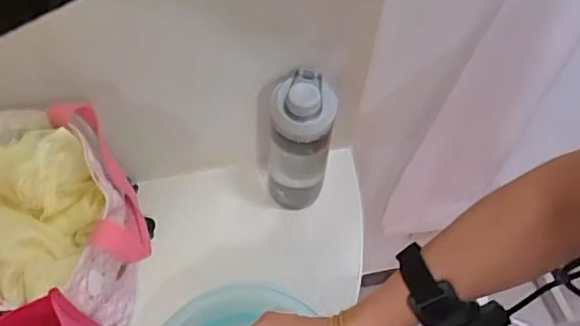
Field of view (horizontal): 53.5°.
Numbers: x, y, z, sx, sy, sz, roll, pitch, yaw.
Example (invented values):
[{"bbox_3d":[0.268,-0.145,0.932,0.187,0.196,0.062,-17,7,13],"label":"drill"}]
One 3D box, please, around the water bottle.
[{"bbox_3d":[0.012,-0.025,0.683,0.070,0.202,0.078,6,58,2],"label":"water bottle"}]

